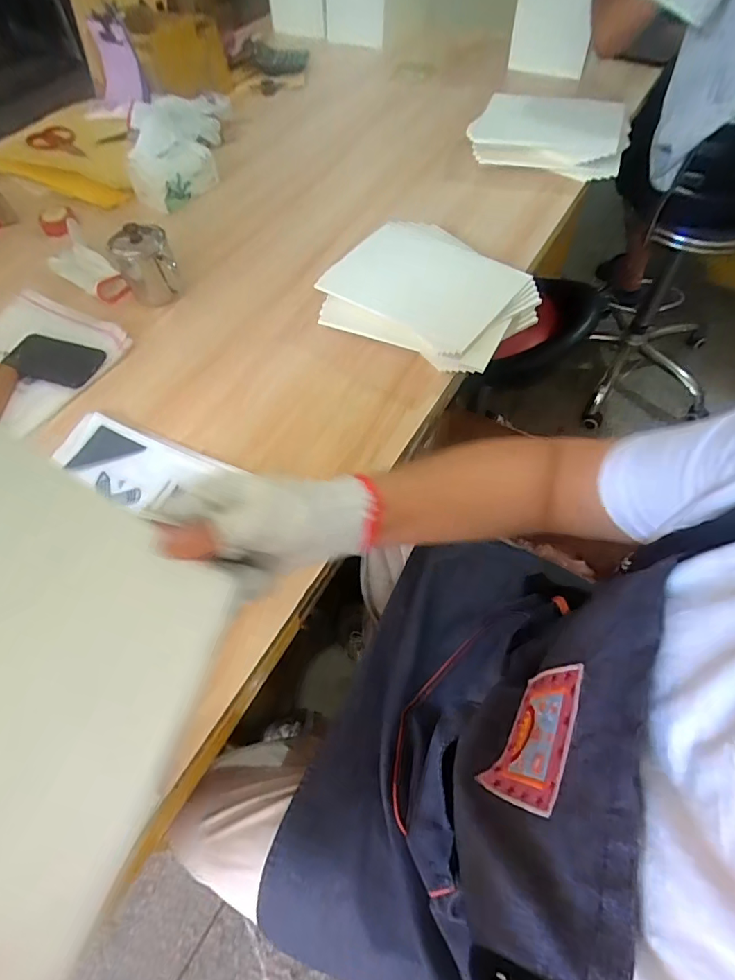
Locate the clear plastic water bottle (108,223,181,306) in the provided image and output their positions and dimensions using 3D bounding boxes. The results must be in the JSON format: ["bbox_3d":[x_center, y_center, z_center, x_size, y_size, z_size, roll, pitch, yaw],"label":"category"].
[{"bbox_3d":[-0.352,-0.361,0.767,0.086,0.103,0.095,-28,61,-13],"label":"clear plastic water bottle"}]

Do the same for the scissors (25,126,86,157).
[{"bbox_3d":[-0.634,-0.716,0.989,0.119,0.013,0.073,6,66,-4],"label":"scissors"}]

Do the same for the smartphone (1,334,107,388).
[{"bbox_3d":[-0.465,-0.192,0.714,0.139,0.012,0.069,16,78,10],"label":"smartphone"}]

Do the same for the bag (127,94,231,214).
[{"bbox_3d":[-0.384,-0.701,0.955,0.165,0.110,0.355,-3,58,1],"label":"bag"}]

